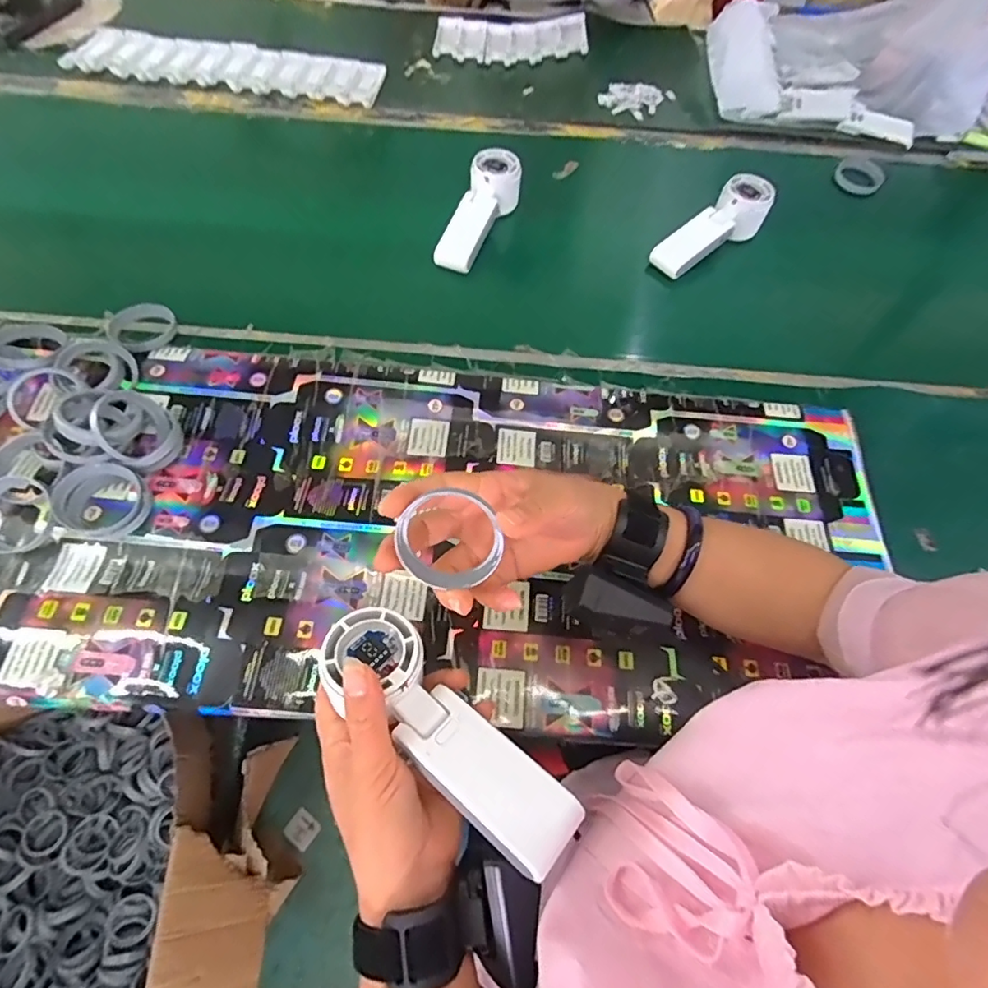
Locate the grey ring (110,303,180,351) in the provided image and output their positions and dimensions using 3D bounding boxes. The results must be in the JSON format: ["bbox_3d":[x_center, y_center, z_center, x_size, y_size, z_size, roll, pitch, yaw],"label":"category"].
[{"bbox_3d":[-0.341,-0.165,0.520,0.057,0.006,0.065,-33,68,-18],"label":"grey ring"}]

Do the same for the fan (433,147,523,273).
[{"bbox_3d":[-0.015,-0.332,0.625,0.059,0.047,0.164,16,62,6],"label":"fan"}]

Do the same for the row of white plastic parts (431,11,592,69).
[{"bbox_3d":[0.026,-0.730,0.854,0.235,0.026,0.128,1,62,-2],"label":"row of white plastic parts"}]

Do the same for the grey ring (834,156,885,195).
[{"bbox_3d":[0.492,-0.429,0.722,0.061,0.011,0.069,26,64,11],"label":"grey ring"}]

